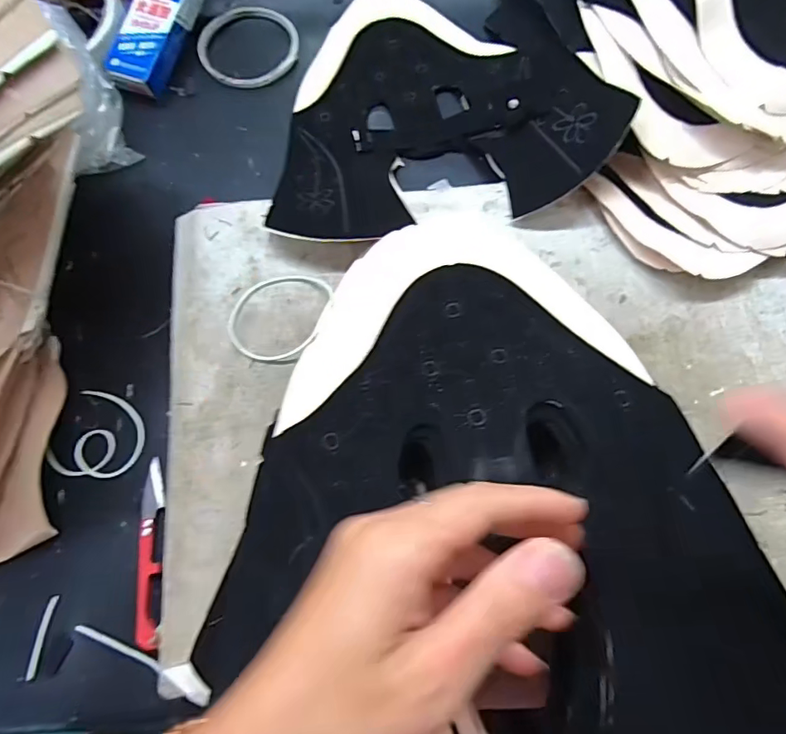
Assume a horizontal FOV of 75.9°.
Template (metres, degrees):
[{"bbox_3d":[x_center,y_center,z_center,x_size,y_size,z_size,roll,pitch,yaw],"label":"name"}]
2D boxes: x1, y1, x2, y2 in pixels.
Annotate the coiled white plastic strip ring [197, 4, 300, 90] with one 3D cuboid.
[{"bbox_3d":[-0.125,-0.277,0.430,0.083,0.004,0.098,-35,74,-10],"label":"coiled white plastic strip ring"}]

